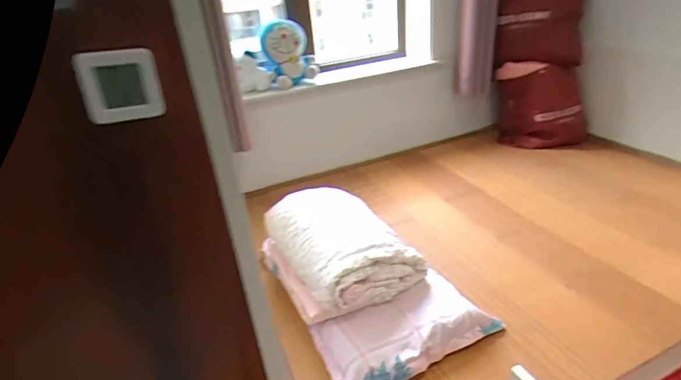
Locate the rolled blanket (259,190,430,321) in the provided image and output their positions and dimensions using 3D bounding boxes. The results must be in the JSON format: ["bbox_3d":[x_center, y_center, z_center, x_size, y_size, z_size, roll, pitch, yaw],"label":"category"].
[{"bbox_3d":[-0.001,0.177,1.289,0.374,0.205,0.488,-17,29,-21],"label":"rolled blanket"}]

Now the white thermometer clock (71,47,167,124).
[{"bbox_3d":[-0.153,-0.074,0.288,0.051,0.046,0.017,-18,30,-24],"label":"white thermometer clock"}]

